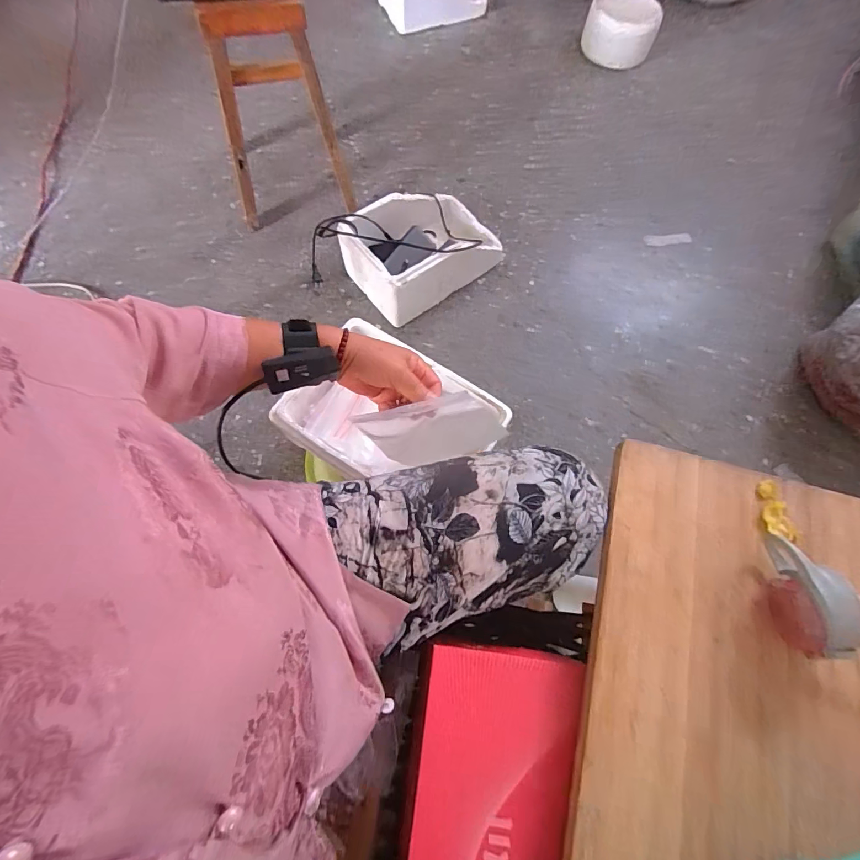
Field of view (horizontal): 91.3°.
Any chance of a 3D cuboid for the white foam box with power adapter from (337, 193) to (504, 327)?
[{"bbox_3d":[-0.015,-0.443,0.999,0.346,0.168,0.257,-36,76,-14],"label":"white foam box with power adapter"}]

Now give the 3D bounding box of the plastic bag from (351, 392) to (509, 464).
[{"bbox_3d":[0.005,0.004,0.512,0.174,0.121,0.043,-9,71,-6],"label":"plastic bag"}]

